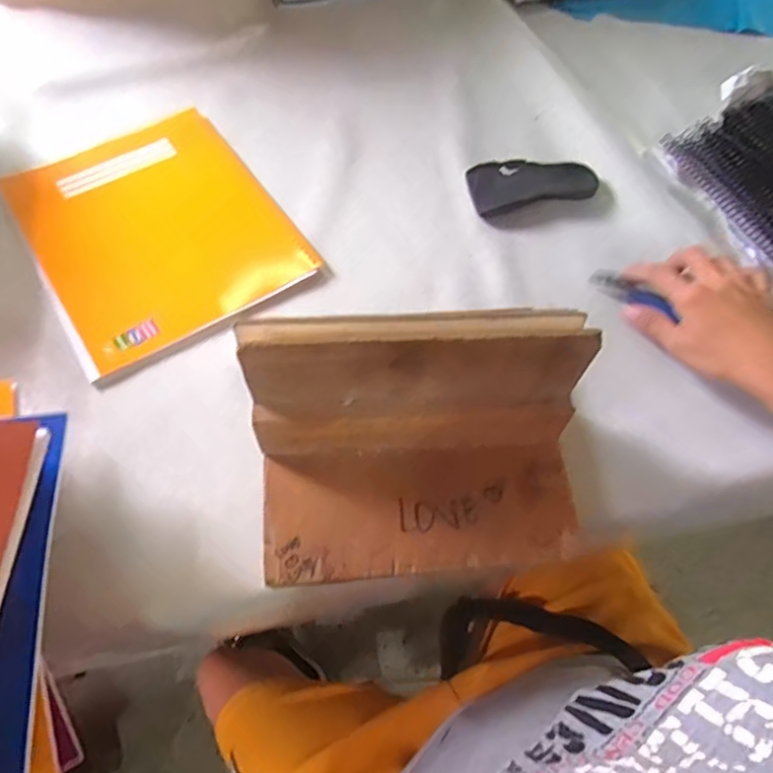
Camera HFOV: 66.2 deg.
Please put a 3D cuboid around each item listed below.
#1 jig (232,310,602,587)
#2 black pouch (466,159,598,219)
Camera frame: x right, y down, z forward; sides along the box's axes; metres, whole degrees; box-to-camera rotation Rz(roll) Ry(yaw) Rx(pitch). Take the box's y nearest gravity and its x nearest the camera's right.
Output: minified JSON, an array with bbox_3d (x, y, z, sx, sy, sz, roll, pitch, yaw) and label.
[{"bbox_3d":[0.021,0.044,0.371,0.204,0.140,0.125,-2,64,-4],"label":"jig"},{"bbox_3d":[0.139,-0.195,0.568,0.120,0.016,0.056,-13,65,-9],"label":"black pouch"}]

